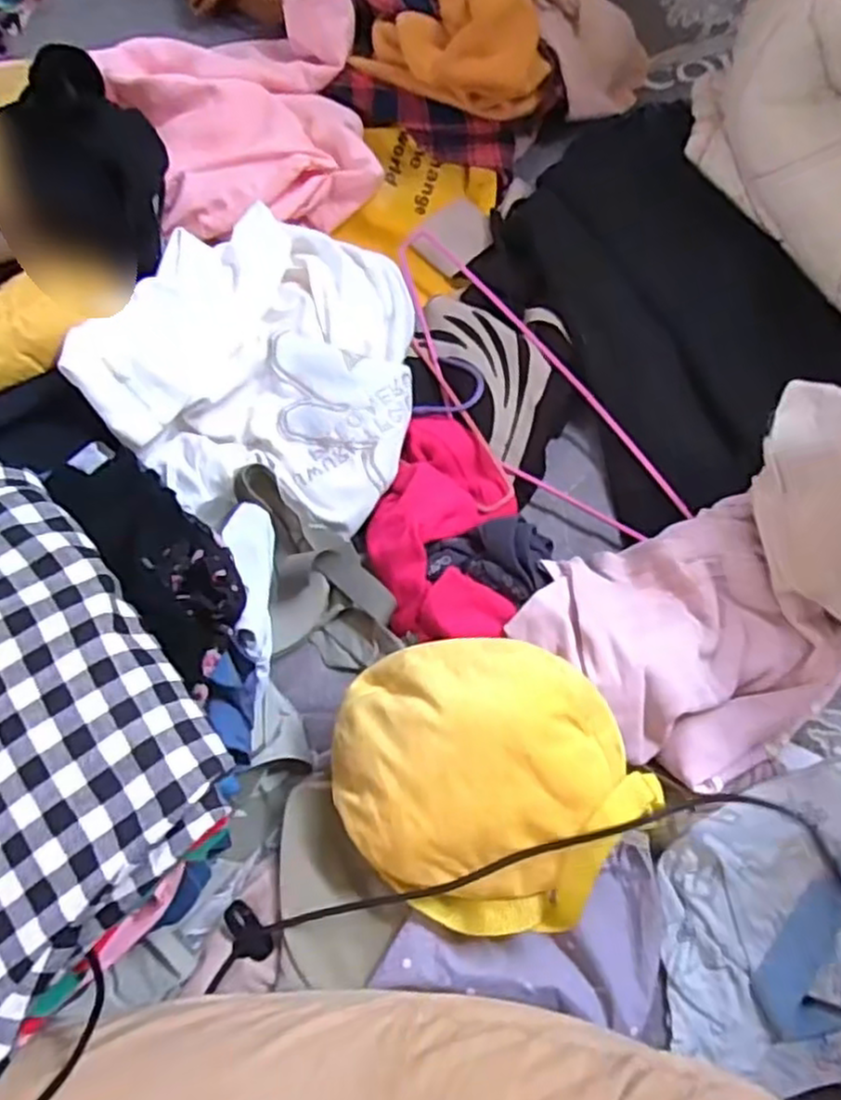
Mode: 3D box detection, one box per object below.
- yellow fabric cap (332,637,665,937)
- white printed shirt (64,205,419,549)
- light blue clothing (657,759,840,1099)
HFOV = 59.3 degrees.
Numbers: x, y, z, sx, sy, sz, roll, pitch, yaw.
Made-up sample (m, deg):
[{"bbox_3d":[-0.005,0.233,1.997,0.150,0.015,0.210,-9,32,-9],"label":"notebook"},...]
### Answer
[{"bbox_3d":[0.037,0.145,0.457,0.172,0.045,0.185,0,91,14],"label":"yellow fabric cap"},{"bbox_3d":[-0.125,-0.171,0.608,0.251,0.076,0.278,13,68,6],"label":"white printed shirt"},{"bbox_3d":[0.258,0.237,0.473,0.196,0.044,0.177,-8,68,-2],"label":"light blue clothing"}]

